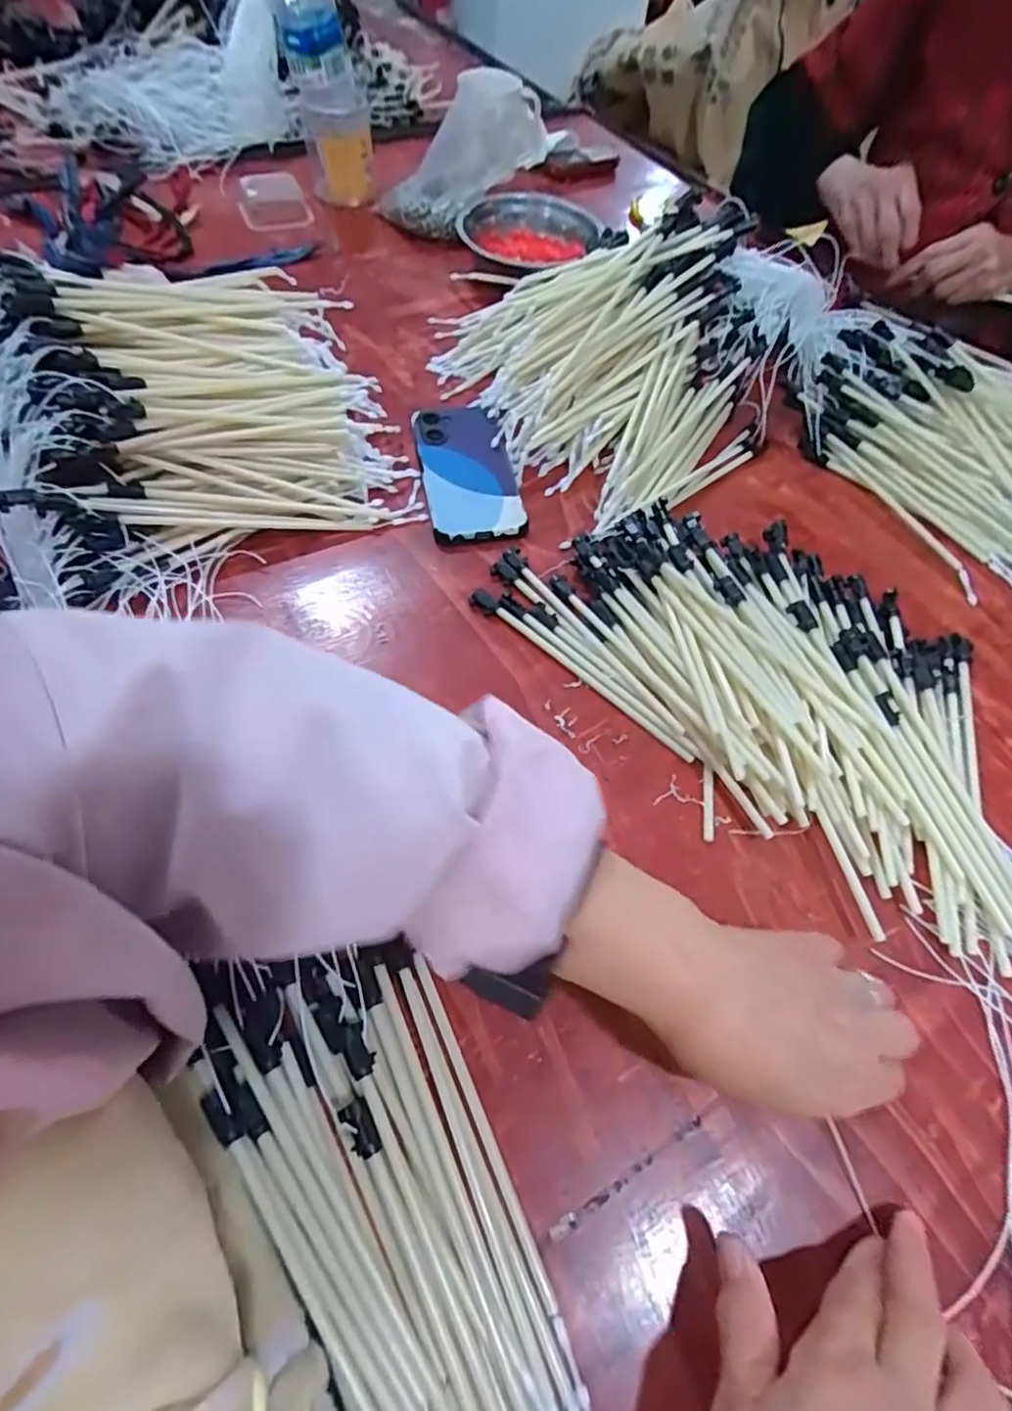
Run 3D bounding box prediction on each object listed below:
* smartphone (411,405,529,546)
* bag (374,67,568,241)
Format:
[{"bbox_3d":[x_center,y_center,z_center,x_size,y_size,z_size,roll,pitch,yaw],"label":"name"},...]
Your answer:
[{"bbox_3d":[-0.034,-0.207,0.529,0.080,0.013,0.164,-8,60,-9],"label":"smartphone"},{"bbox_3d":[-0.051,-0.715,0.763,0.149,0.085,0.296,19,60,6],"label":"bag"}]

